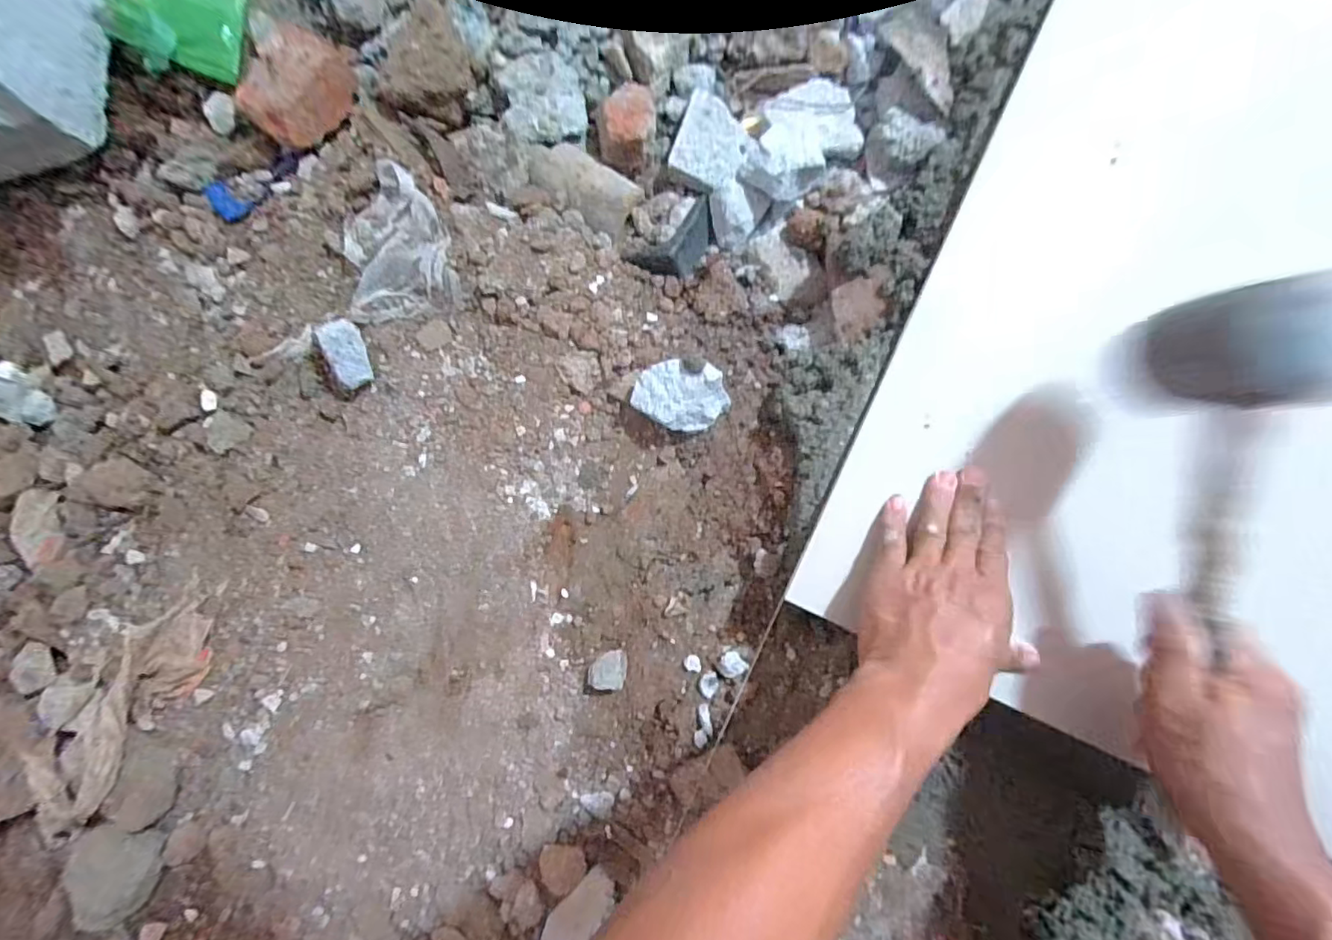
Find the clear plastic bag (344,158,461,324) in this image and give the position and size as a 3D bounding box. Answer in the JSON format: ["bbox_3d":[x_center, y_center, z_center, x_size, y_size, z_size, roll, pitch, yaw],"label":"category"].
[{"bbox_3d":[-0.227,-0.189,0.476,0.087,0.021,0.119,-11,85,3],"label":"clear plastic bag"}]

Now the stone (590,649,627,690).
[{"bbox_3d":[-0.045,0.158,0.453,0.027,0.015,0.031,17,87,5],"label":"stone"}]

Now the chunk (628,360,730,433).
[{"bbox_3d":[0.013,-0.059,0.458,0.077,0.040,0.055,12,86,3],"label":"chunk"}]

